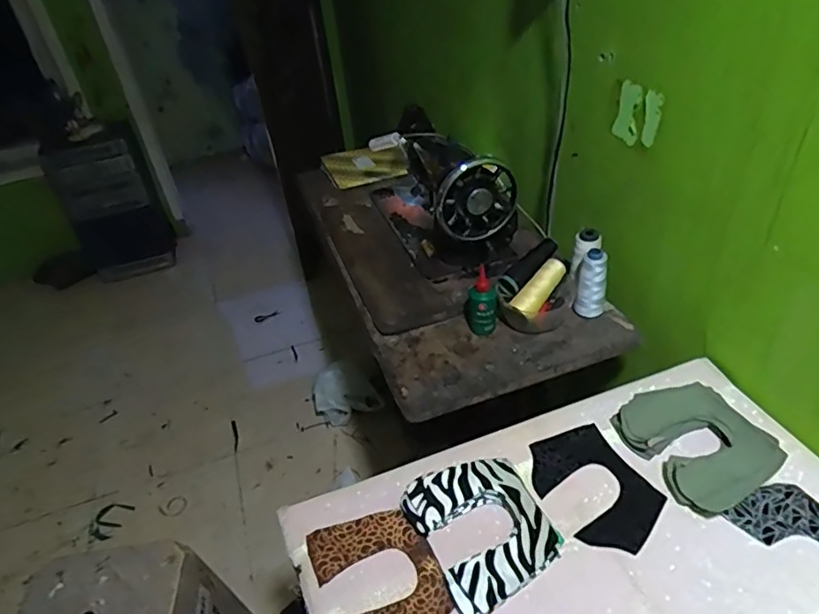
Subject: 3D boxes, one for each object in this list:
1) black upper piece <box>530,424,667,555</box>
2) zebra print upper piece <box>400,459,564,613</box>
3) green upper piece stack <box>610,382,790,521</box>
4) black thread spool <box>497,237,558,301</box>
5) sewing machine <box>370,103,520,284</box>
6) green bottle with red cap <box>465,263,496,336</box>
[{"bbox_3d":[0.219,0.214,0.676,0.112,0.006,0.157,-24,45,-17],"label":"black upper piece"},{"bbox_3d":[0.083,0.242,0.630,0.137,0.027,0.156,-22,41,-18],"label":"zebra print upper piece"},{"bbox_3d":[0.345,0.162,0.691,0.131,0.034,0.158,-23,41,-19],"label":"green upper piece stack"},{"bbox_3d":[0.191,-0.066,0.915,0.130,0.030,0.040,-44,49,-15],"label":"black thread spool"},{"bbox_3d":[0.039,-0.227,1.069,0.166,0.217,0.368,-17,39,-12],"label":"sewing machine"},{"bbox_3d":[0.110,-0.011,0.882,0.047,0.109,0.034,-1,39,7],"label":"green bottle with red cap"}]

